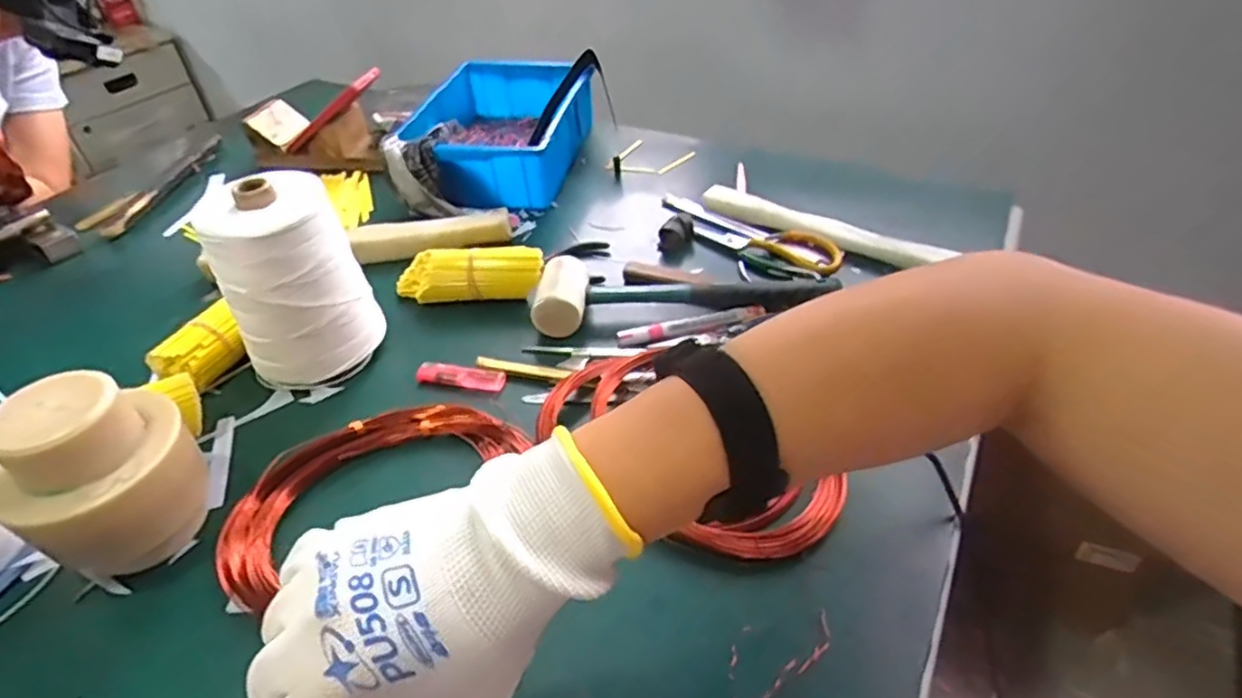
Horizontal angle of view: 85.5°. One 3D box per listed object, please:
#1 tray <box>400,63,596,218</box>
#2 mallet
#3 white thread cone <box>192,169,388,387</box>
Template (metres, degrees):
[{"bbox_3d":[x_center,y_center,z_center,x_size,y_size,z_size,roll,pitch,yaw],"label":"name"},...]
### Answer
[{"bbox_3d":[-0.162,-0.296,0.906,0.209,0.083,0.306,4,42,9],"label":"tray"},{"bbox_3d":[0.058,-0.060,0.656,0.289,0.051,0.086,-6,41,-2],"label":"mallet"},{"bbox_3d":[-0.281,-0.052,0.578,0.093,0.171,0.092,3,41,7],"label":"white thread cone"}]

